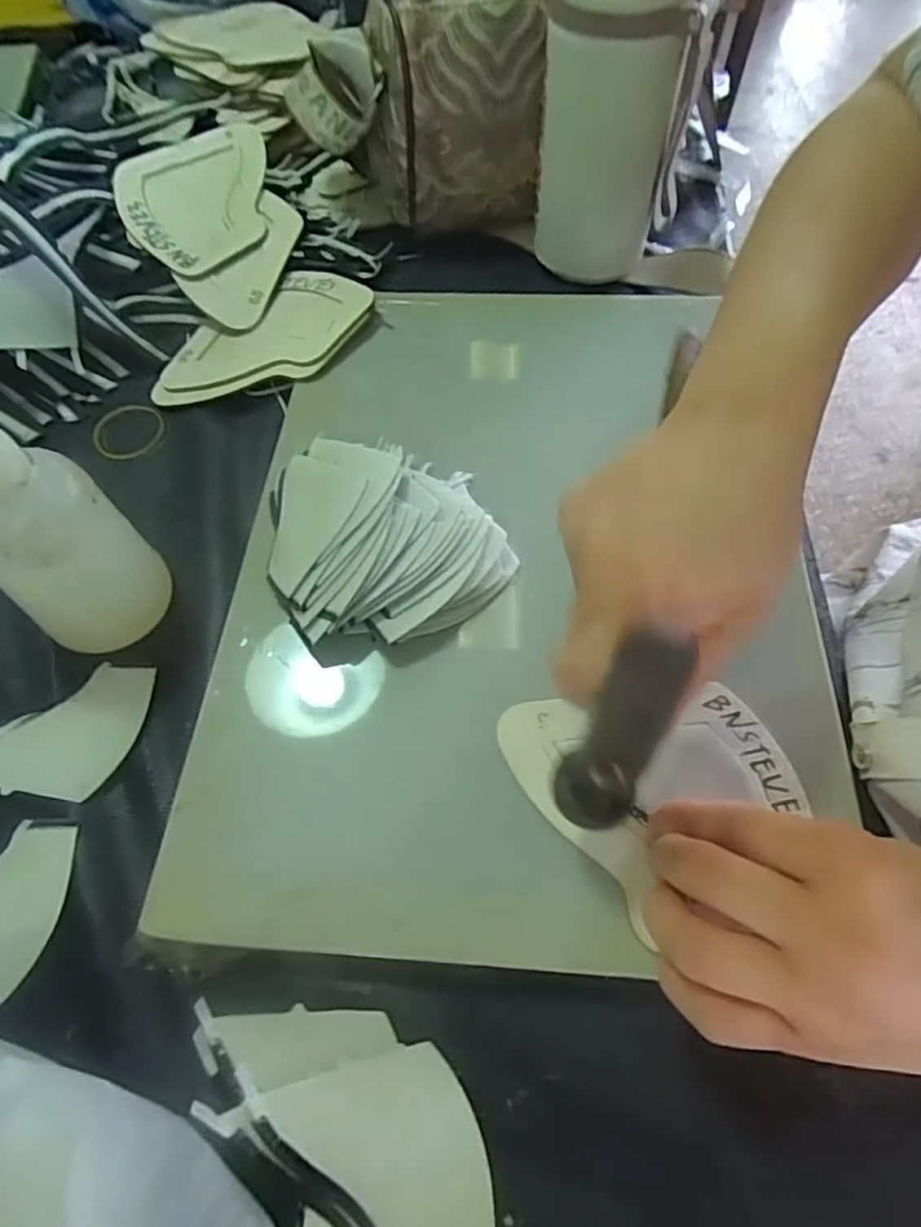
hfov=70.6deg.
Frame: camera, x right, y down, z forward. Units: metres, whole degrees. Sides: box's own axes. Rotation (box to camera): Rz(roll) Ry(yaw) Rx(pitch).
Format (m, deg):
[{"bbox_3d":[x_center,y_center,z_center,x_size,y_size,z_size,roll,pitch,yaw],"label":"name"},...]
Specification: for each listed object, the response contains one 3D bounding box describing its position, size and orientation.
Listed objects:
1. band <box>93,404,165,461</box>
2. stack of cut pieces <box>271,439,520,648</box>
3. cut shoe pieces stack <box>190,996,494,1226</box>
[{"bbox_3d":[-0.213,-0.120,0.418,0.044,0.004,0.051,-17,61,-8],"label":"band"},{"bbox_3d":[-0.042,-0.046,0.332,0.112,0.040,0.128,-20,62,-10],"label":"stack of cut pieces"},{"bbox_3d":[-0.044,0.186,0.229,0.111,0.014,0.075,4,61,3],"label":"cut shoe pieces stack"}]

